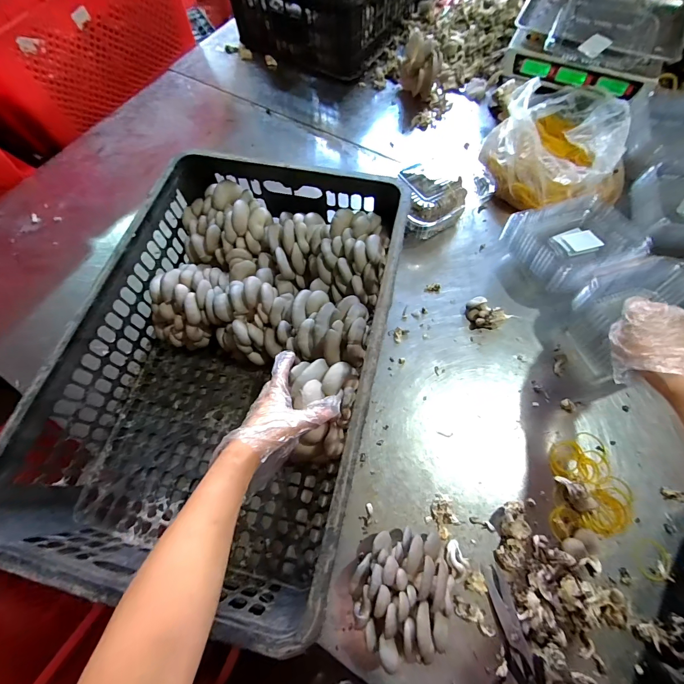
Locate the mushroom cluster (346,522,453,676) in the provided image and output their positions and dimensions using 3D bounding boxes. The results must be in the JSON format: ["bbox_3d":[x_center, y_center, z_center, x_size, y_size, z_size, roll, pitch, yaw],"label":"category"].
[{"bbox_3d":[0.085,0.307,0.427,0.147,0.072,0.133,-12,68,-3],"label":"mushroom cluster"}]

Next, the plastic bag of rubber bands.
[{"bbox_3d":[0.434,-0.418,0.716,0.268,0.111,0.352,2,67,2],"label":"plastic bag of rubber bands"}]

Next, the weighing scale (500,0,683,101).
[{"bbox_3d":[0.588,-0.730,0.809,0.336,0.103,0.378,25,69,12],"label":"weighing scale"}]

